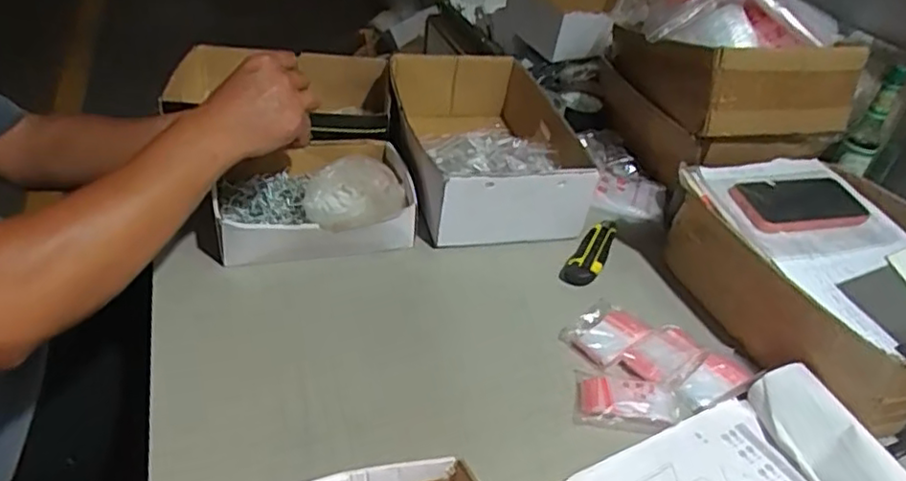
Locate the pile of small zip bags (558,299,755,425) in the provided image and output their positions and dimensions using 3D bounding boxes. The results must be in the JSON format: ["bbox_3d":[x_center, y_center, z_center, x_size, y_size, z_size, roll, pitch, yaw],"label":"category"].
[{"bbox_3d":[0.222,0.132,0.690,0.194,0.022,0.151,4,36,-5],"label":"pile of small zip bags"}]

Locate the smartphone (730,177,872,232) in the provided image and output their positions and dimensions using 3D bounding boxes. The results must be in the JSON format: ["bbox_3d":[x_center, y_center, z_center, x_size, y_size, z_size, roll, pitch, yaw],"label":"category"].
[{"bbox_3d":[0.411,-0.044,0.765,0.163,0.018,0.081,-5,38,-17],"label":"smartphone"}]

